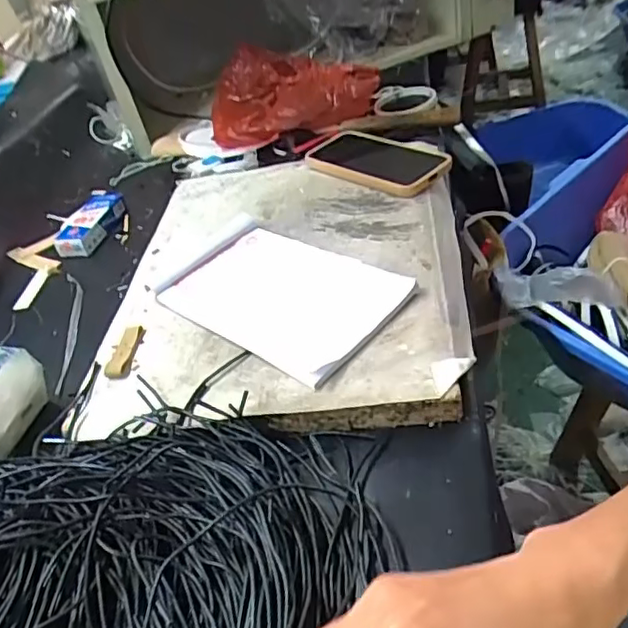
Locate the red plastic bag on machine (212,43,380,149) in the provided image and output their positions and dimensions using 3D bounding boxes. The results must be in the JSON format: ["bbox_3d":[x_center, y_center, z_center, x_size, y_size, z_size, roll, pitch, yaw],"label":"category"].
[{"bbox_3d":[-0.032,-0.344,0.923,0.252,0.071,0.263,-11,38,4],"label":"red plastic bag on machine"}]

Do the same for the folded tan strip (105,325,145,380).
[{"bbox_3d":[-0.160,0.031,0.509,0.019,0.006,0.061,-7,39,9],"label":"folded tan strip"}]

